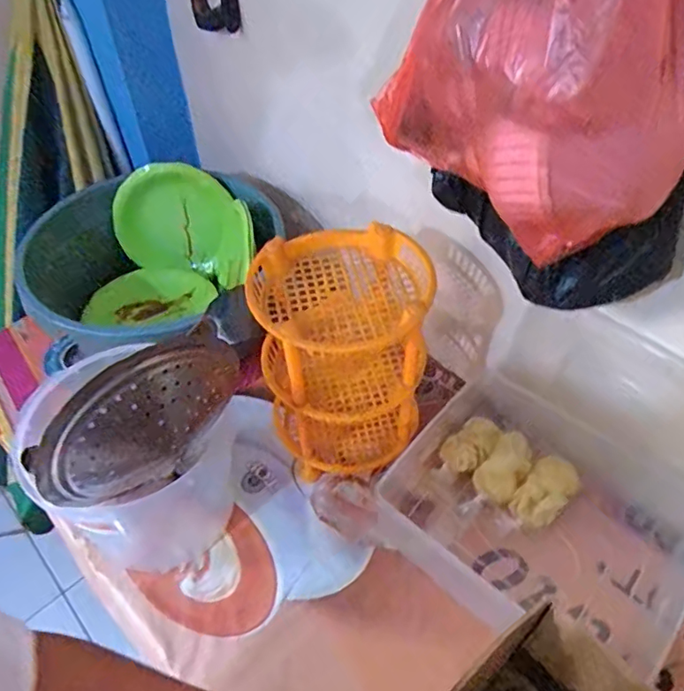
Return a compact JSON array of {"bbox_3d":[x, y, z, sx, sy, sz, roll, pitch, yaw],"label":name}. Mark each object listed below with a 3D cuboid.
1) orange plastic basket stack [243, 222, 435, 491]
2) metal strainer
[{"bbox_3d":[-0.001,0.015,0.789,0.207,0.312,0.201,-20,51,-15],"label":"orange plastic basket stack"},{"bbox_3d":[-0.194,0.079,0.547,0.210,0.182,0.041,-28,54,-21],"label":"metal strainer"}]

